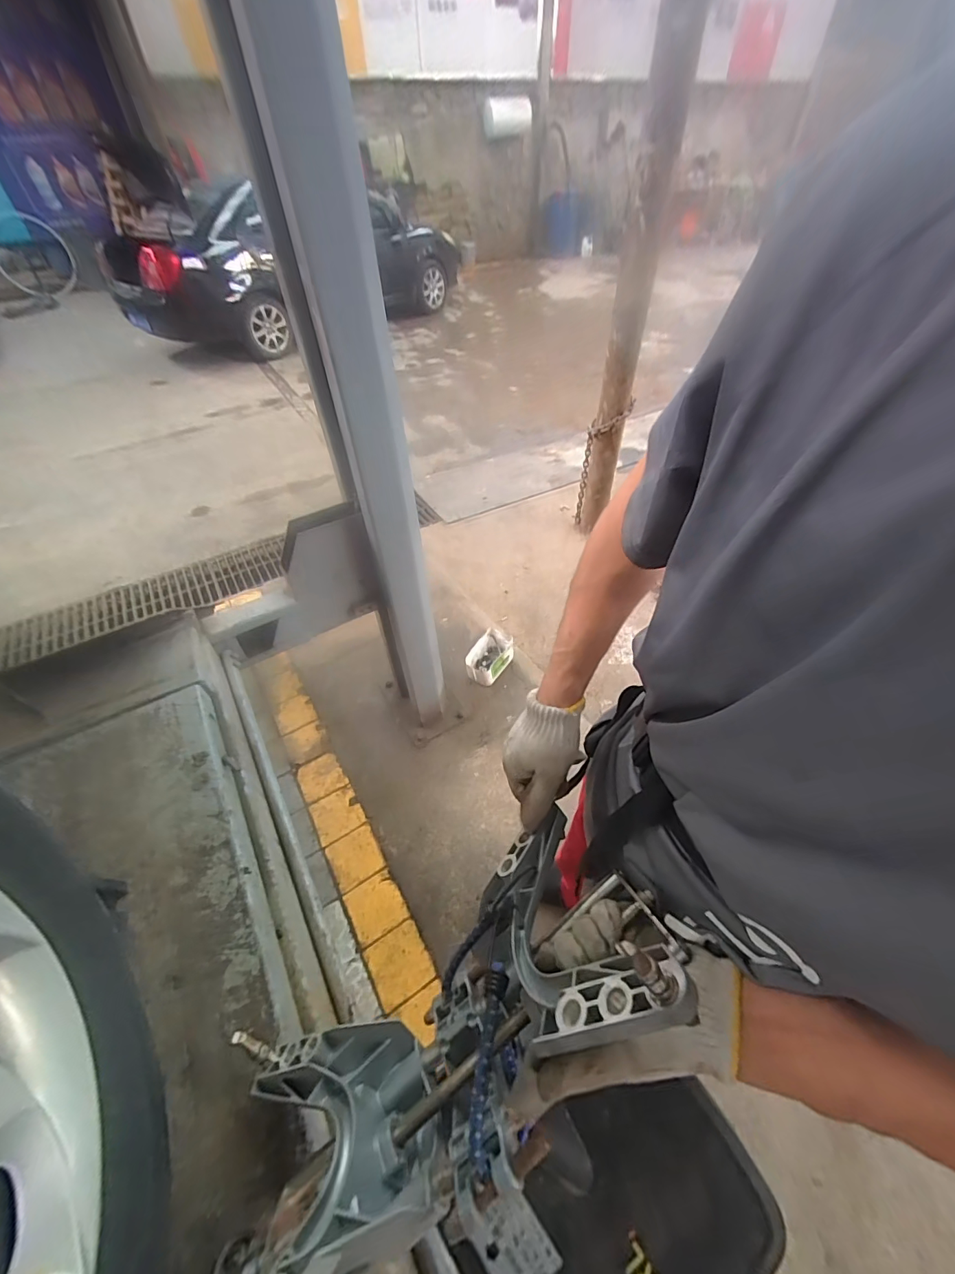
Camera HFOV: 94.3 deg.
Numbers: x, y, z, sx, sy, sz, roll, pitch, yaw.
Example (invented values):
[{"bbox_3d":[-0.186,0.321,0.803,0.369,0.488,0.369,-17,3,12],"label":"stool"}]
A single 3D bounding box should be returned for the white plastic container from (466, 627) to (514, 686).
[{"bbox_3d":[0.054,0.079,1.763,0.143,0.086,0.239,19,50,22],"label":"white plastic container"}]

